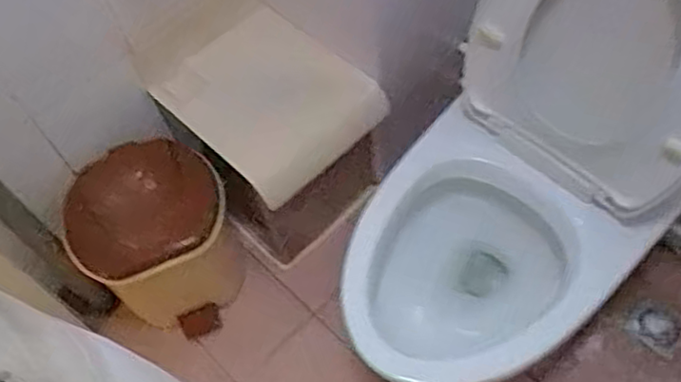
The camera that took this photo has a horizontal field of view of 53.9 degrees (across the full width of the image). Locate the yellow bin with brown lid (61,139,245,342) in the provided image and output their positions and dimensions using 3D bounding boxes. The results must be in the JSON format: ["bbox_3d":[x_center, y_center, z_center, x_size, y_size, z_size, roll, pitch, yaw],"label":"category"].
[{"bbox_3d":[-0.332,0.106,1.273,0.270,0.324,0.257,-32,62,-14],"label":"yellow bin with brown lid"}]

